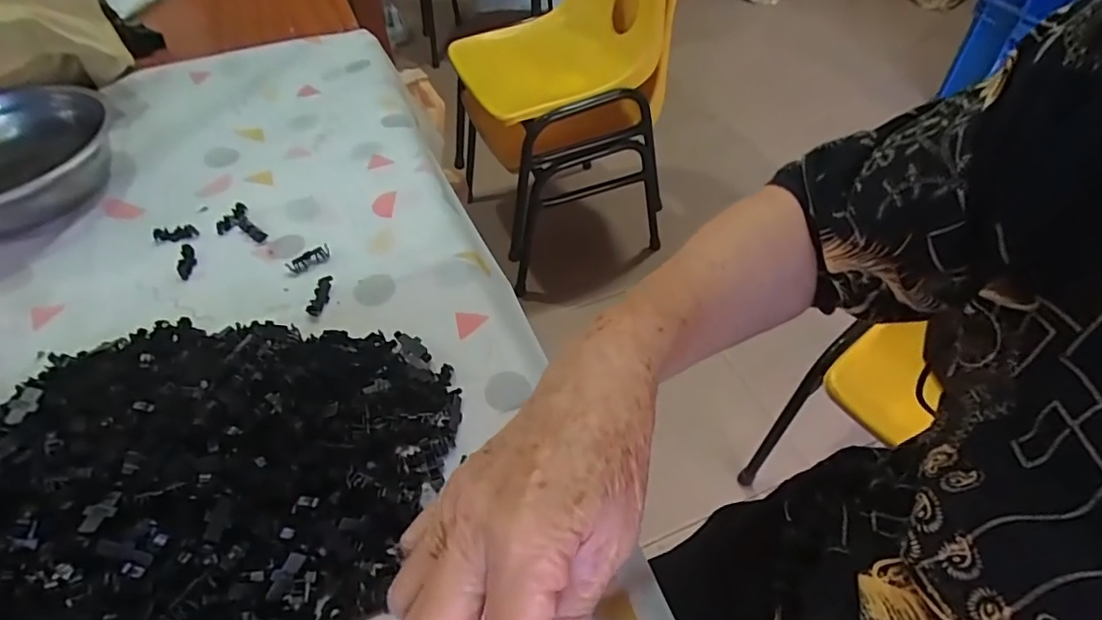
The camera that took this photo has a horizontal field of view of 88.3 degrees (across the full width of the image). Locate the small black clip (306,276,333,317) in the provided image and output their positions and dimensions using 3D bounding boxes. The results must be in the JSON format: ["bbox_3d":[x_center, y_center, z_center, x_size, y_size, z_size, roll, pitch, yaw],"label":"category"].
[{"bbox_3d":[-0.183,-0.011,0.451,0.012,0.005,0.036,6,63,6],"label":"small black clip"}]

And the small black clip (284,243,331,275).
[{"bbox_3d":[-0.203,-0.043,0.475,0.035,0.010,0.012,-25,53,-20],"label":"small black clip"}]

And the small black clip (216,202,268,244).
[{"bbox_3d":[-0.280,-0.074,0.507,0.031,0.006,0.057,-33,56,-25],"label":"small black clip"}]

